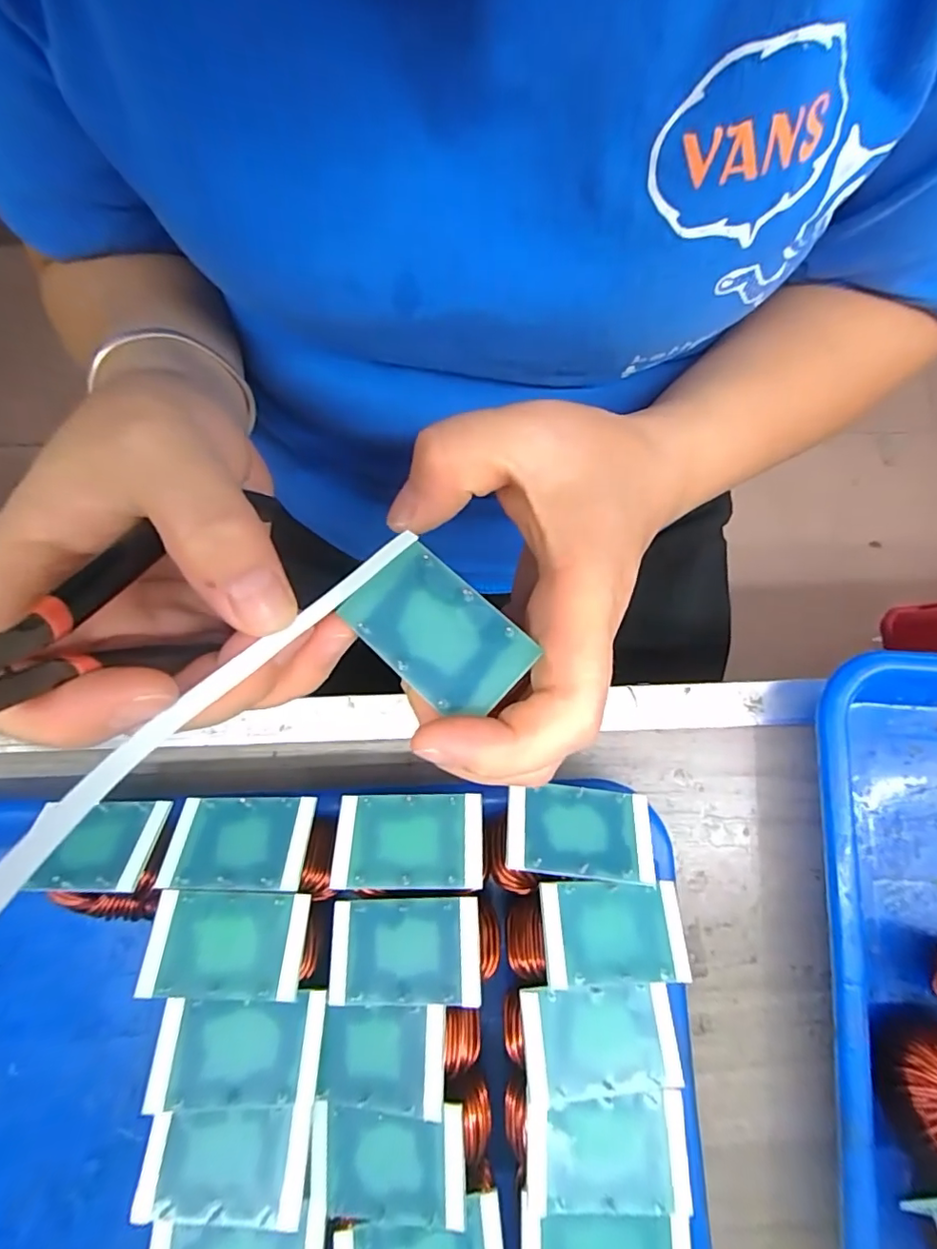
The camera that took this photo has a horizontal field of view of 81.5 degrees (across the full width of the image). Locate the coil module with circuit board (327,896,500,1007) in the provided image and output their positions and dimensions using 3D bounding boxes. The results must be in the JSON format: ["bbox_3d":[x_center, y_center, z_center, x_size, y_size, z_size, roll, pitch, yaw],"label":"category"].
[{"bbox_3d":[-0.018,0.106,0.177,0.054,0.016,0.029,-4,77,-2],"label":"coil module with circuit board"}]

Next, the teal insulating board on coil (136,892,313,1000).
[{"bbox_3d":[-0.077,0.104,0.177,0.052,0.004,0.030,3,62,-2],"label":"teal insulating board on coil"}]

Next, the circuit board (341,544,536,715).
[{"bbox_3d":[-0.008,0.002,0.144,0.047,0.004,0.029,43,86,15],"label":"circuit board"}]

